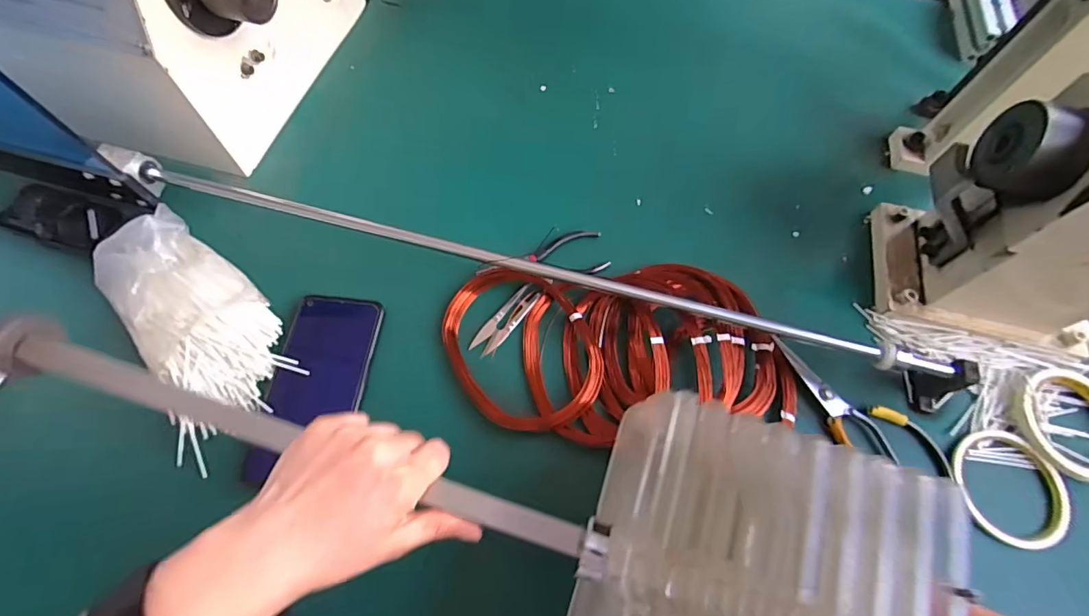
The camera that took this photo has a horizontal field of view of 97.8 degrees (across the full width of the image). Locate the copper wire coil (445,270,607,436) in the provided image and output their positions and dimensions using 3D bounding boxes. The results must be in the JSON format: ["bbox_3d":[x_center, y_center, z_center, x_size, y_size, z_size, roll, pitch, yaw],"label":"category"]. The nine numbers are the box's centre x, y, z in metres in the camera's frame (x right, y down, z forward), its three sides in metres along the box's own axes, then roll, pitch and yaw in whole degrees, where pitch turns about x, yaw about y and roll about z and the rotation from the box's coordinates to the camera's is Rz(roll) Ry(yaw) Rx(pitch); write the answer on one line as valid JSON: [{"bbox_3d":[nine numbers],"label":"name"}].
[{"bbox_3d":[-0.020,0.032,0.418,0.123,0.018,0.153,-21,67,-12],"label":"copper wire coil"}]

